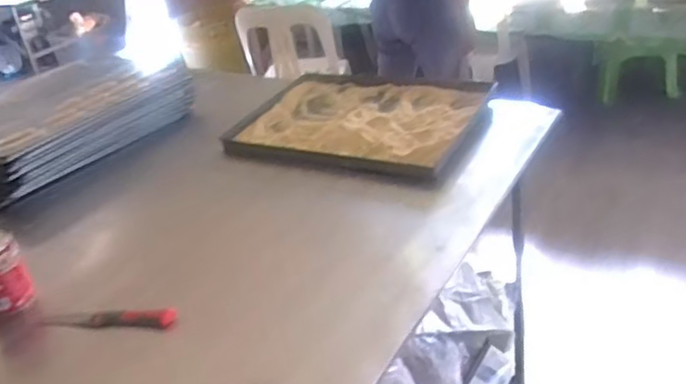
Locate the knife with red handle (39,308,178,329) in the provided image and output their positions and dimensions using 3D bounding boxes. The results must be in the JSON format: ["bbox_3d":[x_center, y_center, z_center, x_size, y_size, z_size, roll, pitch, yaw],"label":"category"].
[{"bbox_3d":[-0.311,0.171,0.856,0.189,0.015,0.023,-3,30,9],"label":"knife with red handle"}]

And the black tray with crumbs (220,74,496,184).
[{"bbox_3d":[0.033,-0.148,1.279,0.476,0.031,0.384,8,33,26],"label":"black tray with crumbs"}]

